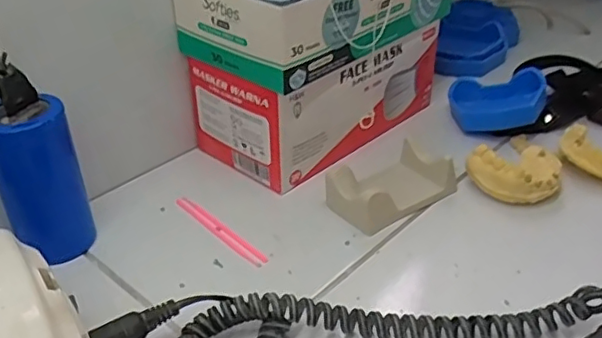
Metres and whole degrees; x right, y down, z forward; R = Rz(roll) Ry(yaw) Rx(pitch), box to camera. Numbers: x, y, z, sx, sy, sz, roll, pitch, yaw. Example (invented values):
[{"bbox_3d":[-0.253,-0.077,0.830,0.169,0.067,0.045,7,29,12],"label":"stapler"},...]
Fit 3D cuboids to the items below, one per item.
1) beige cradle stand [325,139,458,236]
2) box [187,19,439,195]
[{"bbox_3d":[0.060,0.010,0.438,0.089,0.034,0.061,-24,40,-31],"label":"beige cradle stand"},{"bbox_3d":[0.016,-0.072,0.492,0.104,0.101,0.185,26,42,34],"label":"box"}]

